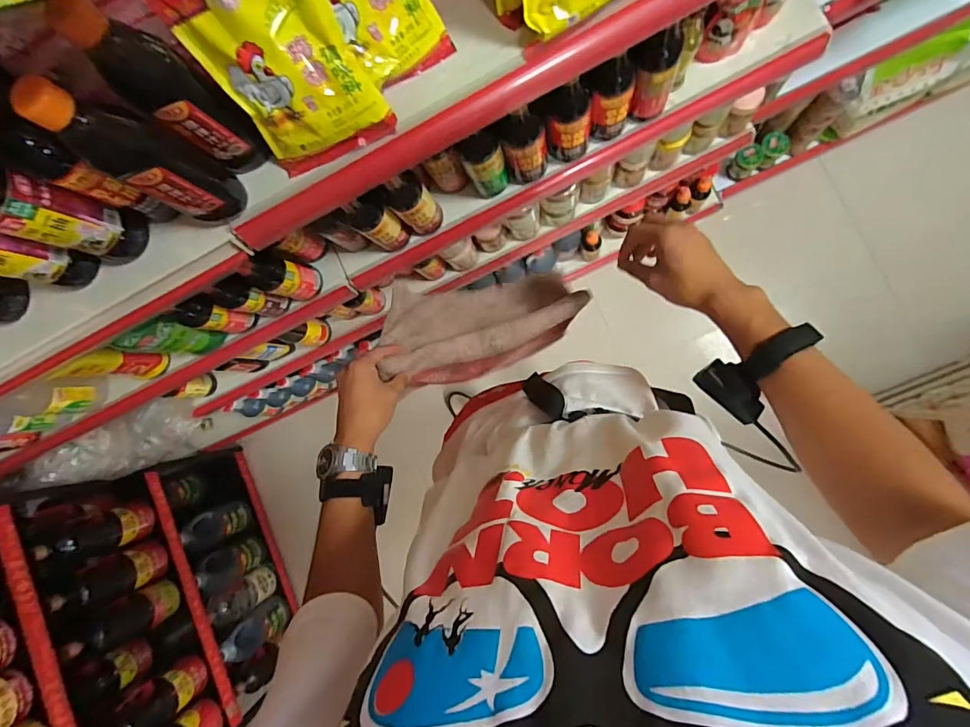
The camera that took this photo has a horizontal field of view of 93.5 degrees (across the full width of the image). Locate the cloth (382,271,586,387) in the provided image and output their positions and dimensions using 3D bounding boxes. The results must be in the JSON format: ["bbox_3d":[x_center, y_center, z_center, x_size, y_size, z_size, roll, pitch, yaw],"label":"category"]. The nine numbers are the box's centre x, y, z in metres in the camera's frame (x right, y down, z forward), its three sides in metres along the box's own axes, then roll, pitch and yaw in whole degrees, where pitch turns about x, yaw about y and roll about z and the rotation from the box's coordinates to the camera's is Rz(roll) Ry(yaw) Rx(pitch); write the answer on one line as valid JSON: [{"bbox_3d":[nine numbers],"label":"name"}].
[{"bbox_3d":[0.009,-0.058,0.731,0.287,0.192,0.154,-6,88,9],"label":"cloth"}]

